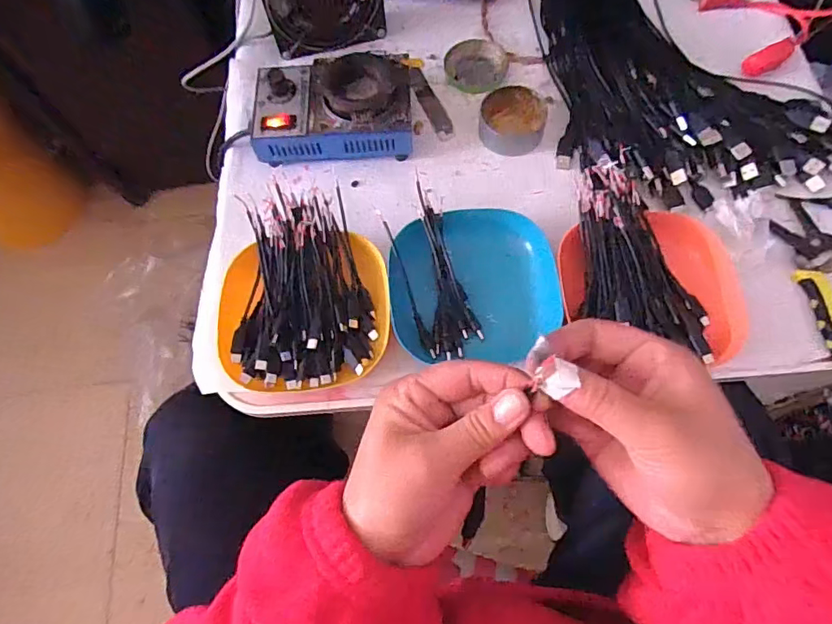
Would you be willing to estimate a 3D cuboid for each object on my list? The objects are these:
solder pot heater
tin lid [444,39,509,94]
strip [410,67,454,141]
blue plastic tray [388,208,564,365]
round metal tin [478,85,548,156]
[{"bbox_3d":[-0.080,-0.192,0.505,0.150,0.055,0.103,-1,70,3],"label":"solder pot heater"},{"bbox_3d":[0.066,-0.262,0.552,0.068,0.013,0.059,-21,70,-5],"label":"tin lid"},{"bbox_3d":[0.014,-0.219,0.542,0.019,0.004,0.104,-20,66,-9],"label":"strip"},{"bbox_3d":[0.050,-0.023,0.446,0.139,0.035,0.128,-4,70,2],"label":"blue plastic tray"},{"bbox_3d":[0.093,-0.186,0.503,0.061,0.027,0.060,-1,70,3],"label":"round metal tin"}]

